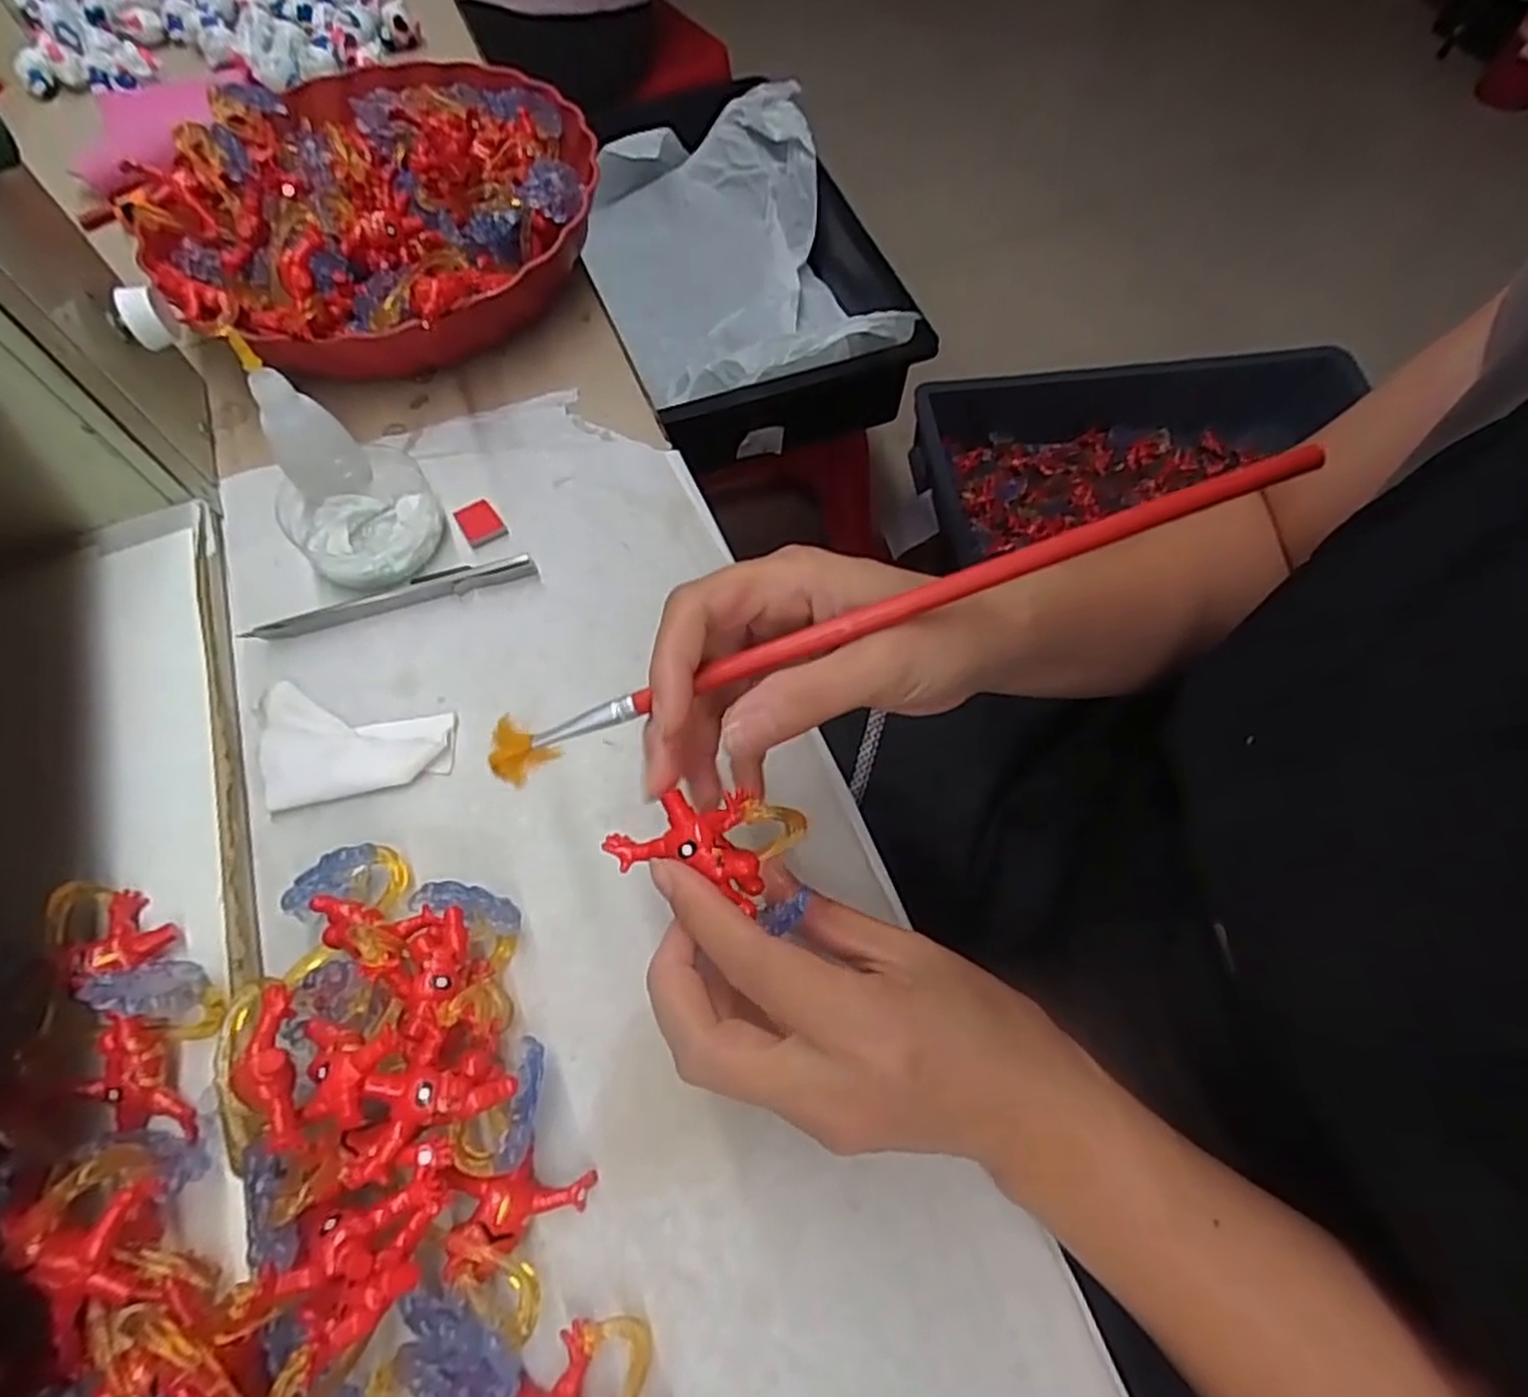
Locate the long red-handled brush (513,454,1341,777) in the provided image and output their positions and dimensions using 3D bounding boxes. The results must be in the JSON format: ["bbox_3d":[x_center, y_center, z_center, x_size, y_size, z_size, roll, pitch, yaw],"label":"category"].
[{"bbox_3d":[0.036,-0.026,0.229,0.247,0.009,0.013,-21,65,2],"label":"long red-handled brush"}]

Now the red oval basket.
[{"bbox_3d":[-0.210,-0.271,0.436,0.225,0.068,0.242,4,63,4],"label":"red oval basket"}]

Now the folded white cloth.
[{"bbox_3d":[-0.171,0.014,0.329,0.077,0.007,0.056,-12,63,-5],"label":"folded white cloth"}]

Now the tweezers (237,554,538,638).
[{"bbox_3d":[-0.169,-0.047,0.358,0.125,0.009,0.010,-16,64,-6],"label":"tweezers"}]

